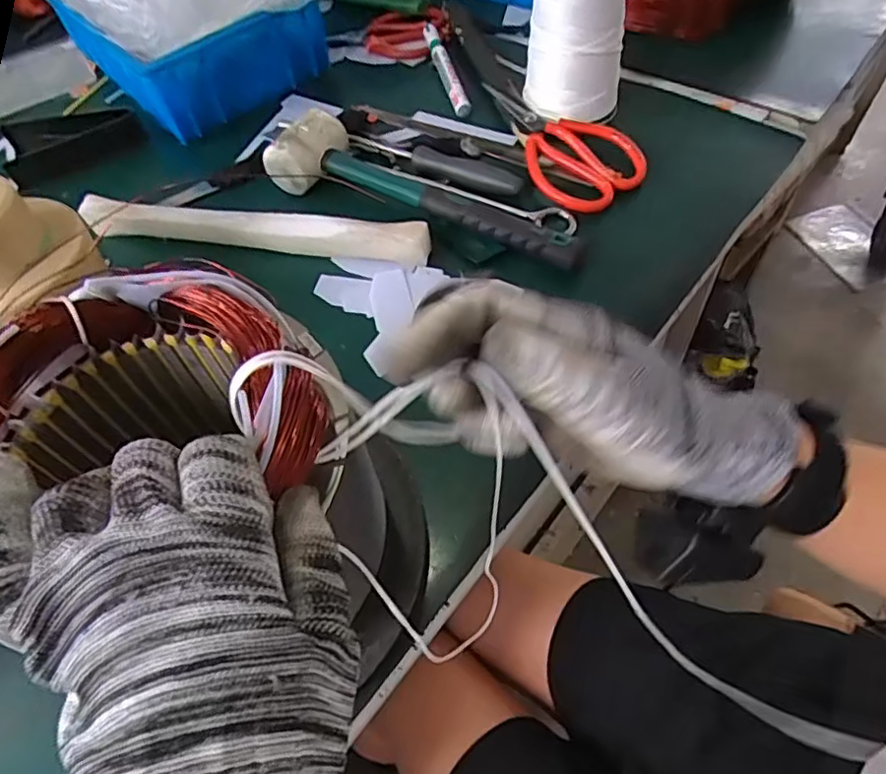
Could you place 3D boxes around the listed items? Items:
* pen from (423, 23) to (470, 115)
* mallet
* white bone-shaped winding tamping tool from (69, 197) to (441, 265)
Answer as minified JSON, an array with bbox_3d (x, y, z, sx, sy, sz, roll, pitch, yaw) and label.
[{"bbox_3d":[0.002,-0.324,0.611,0.015,0.016,0.136,-13,55,-4],"label":"pen"},{"bbox_3d":[-0.015,-0.166,0.493,0.272,0.044,0.062,19,59,17],"label":"mallet"},{"bbox_3d":[-0.156,-0.128,0.494,0.295,0.032,0.019,7,58,9],"label":"white bone-shaped winding tamping tool"}]

